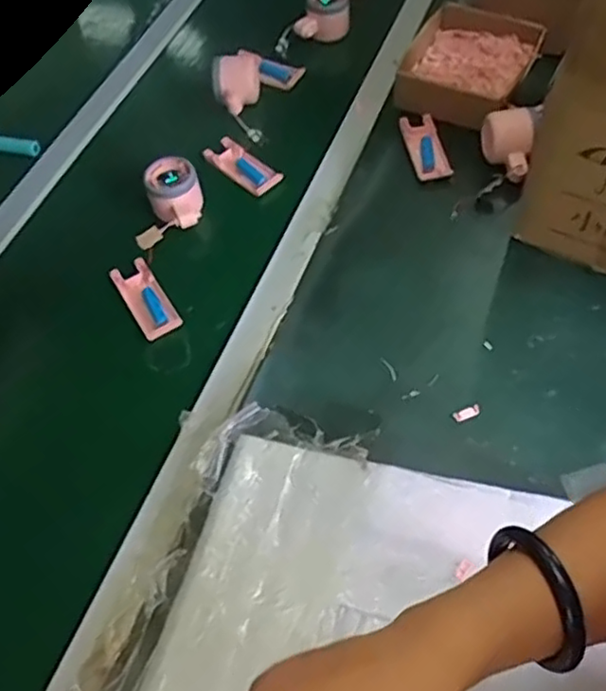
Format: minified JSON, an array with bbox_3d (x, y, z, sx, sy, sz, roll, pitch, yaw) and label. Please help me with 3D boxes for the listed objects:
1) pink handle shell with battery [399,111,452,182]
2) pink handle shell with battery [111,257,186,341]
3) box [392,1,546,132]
[{"bbox_3d":[0.145,-0.239,0.789,0.038,0.012,0.102,-10,57,-4],"label":"pink handle shell with battery"},{"bbox_3d":[-0.165,-0.051,0.700,0.040,0.012,0.102,-29,60,-15],"label":"pink handle shell with battery"},{"bbox_3d":[0.200,-0.346,0.831,0.150,0.056,0.170,23,61,17],"label":"box"}]

